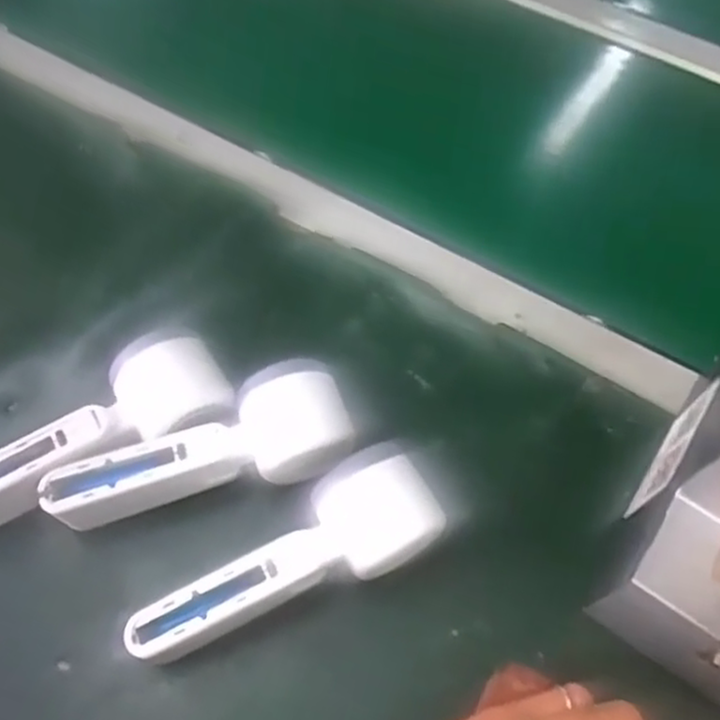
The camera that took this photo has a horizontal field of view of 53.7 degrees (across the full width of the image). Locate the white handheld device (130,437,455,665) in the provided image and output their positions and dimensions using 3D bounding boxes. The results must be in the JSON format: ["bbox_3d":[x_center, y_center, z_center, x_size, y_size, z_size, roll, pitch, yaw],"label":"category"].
[{"bbox_3d":[-0.036,0.110,0.367,0.164,0.039,0.053,-27,65,-18],"label":"white handheld device"}]

